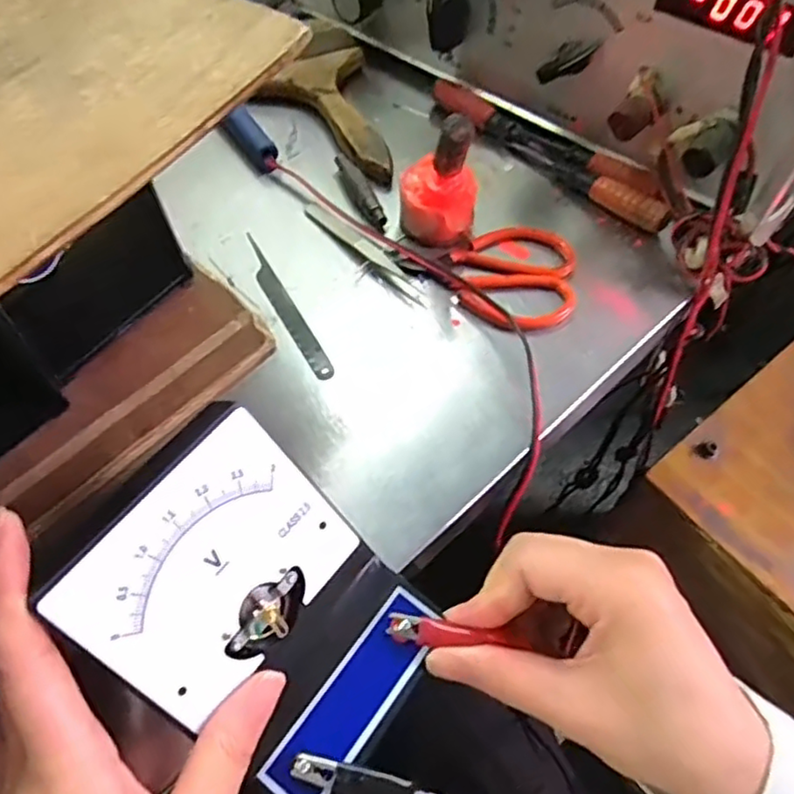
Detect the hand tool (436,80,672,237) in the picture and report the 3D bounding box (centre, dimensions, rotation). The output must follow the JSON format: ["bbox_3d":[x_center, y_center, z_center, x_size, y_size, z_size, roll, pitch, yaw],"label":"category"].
[{"bbox_3d":[0.108,-0.177,0.449,0.035,0.023,0.194,-38,66,-22],"label":"hand tool"}]

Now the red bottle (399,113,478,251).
[{"bbox_3d":[0.025,-0.133,0.377,0.046,0.084,0.054,4,58,1],"label":"red bottle"}]

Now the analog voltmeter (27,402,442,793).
[{"bbox_3d":[-0.047,0.080,0.238,0.107,0.085,0.094,32,64,18],"label":"analog voltmeter"}]

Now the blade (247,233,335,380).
[{"bbox_3d":[-0.068,-0.056,0.383,0.012,0.004,0.122,-25,62,-16],"label":"blade"}]

